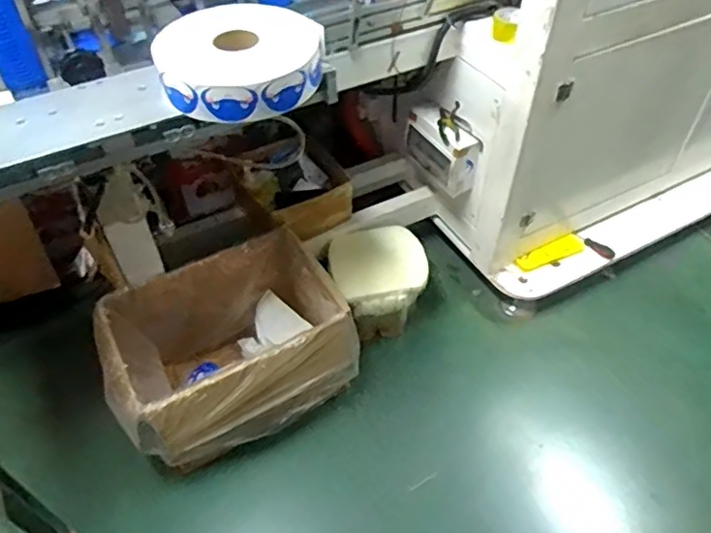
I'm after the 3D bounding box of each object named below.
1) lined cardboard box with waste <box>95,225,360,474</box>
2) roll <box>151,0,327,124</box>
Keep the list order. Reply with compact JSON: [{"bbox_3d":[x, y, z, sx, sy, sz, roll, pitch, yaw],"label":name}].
[{"bbox_3d":[-0.327,0.220,1.517,0.577,0.313,0.396,-26,52,-21],"label":"lined cardboard box with waste"},{"bbox_3d":[-0.193,-0.349,0.983,0.274,0.079,0.248,-1,48,0],"label":"roll"}]

